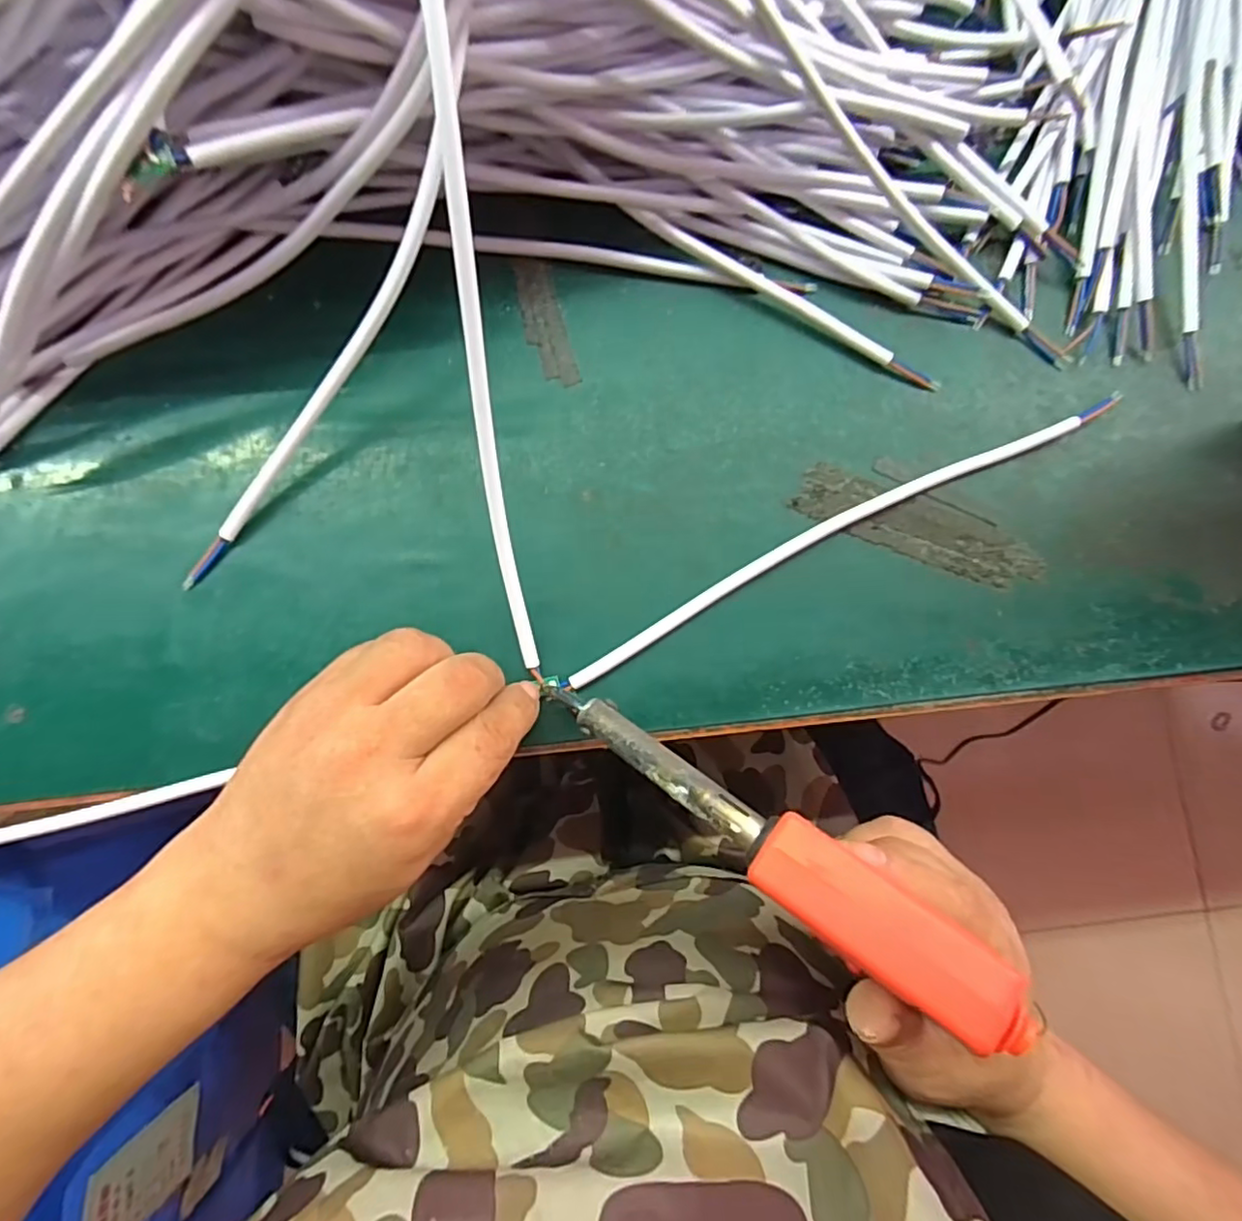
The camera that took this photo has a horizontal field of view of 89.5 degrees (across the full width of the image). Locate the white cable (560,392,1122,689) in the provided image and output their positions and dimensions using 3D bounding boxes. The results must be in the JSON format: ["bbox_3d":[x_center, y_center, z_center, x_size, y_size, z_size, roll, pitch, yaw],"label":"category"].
[{"bbox_3d":[0.105,-0.038,0.291,0.292,0.006,0.018,-28,84,-6],"label":"white cable"}]

